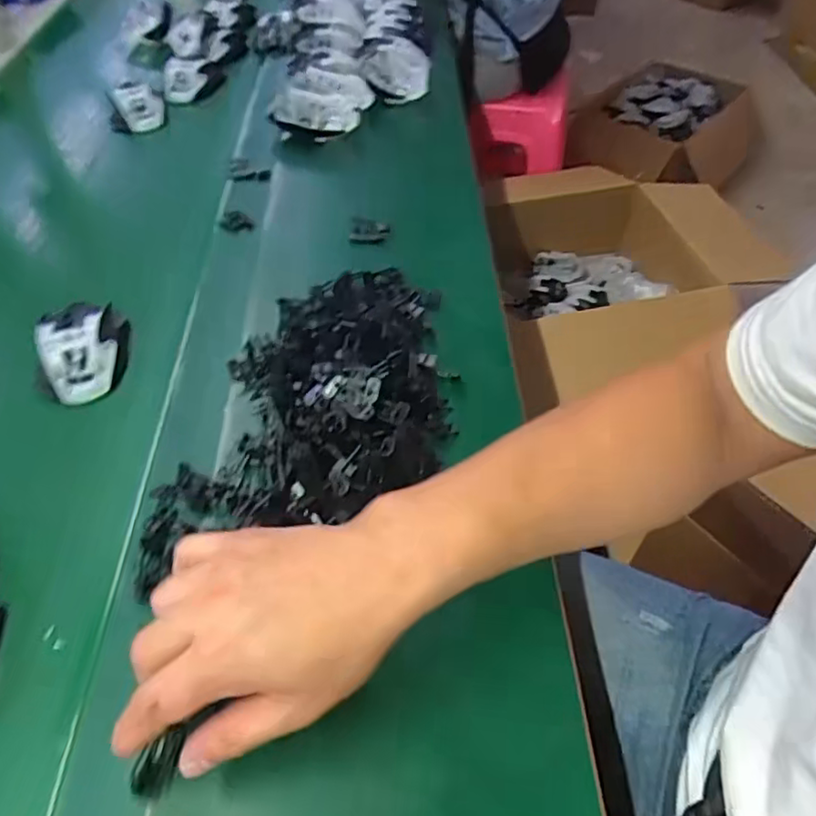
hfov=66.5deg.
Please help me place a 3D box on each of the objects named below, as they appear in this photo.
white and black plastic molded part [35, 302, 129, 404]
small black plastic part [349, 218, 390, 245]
[{"bbox_3d":[-0.278,-0.050,0.540,0.070,0.039,0.082,-17,51,-14],"label":"white and black plastic molded part"},{"bbox_3d":[-0.042,-0.193,0.680,0.043,0.022,0.022,-2,49,-2],"label":"small black plastic part"}]

